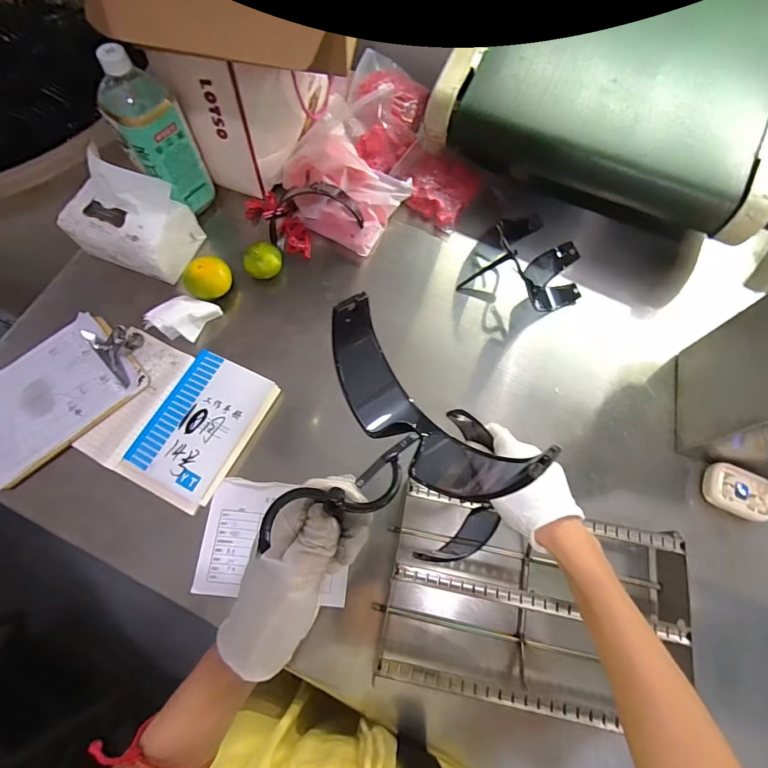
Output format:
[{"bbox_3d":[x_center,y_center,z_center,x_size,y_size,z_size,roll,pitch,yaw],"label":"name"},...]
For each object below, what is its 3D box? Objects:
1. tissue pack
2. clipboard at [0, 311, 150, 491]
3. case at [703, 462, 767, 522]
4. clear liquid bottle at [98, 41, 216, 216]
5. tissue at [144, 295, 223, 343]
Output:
[{"bbox_3d":[-0.358,-0.231,0.577,0.143,0.131,0.098,20,71,7],"label":"tissue pack"},{"bbox_3d":[-0.436,0.007,0.549,0.154,0.022,0.233,42,75,14],"label":"clipboard"},{"bbox_3d":[0.439,0.134,0.523,0.070,0.023,0.060,15,71,5],"label":"case"},{"bbox_3d":[-0.301,-0.324,0.568,0.085,0.202,0.079,-27,72,-10],"label":"clear liquid bottle"},{"bbox_3d":[-0.276,-0.095,0.581,0.049,0.045,0.082,38,74,12],"label":"tissue"}]

